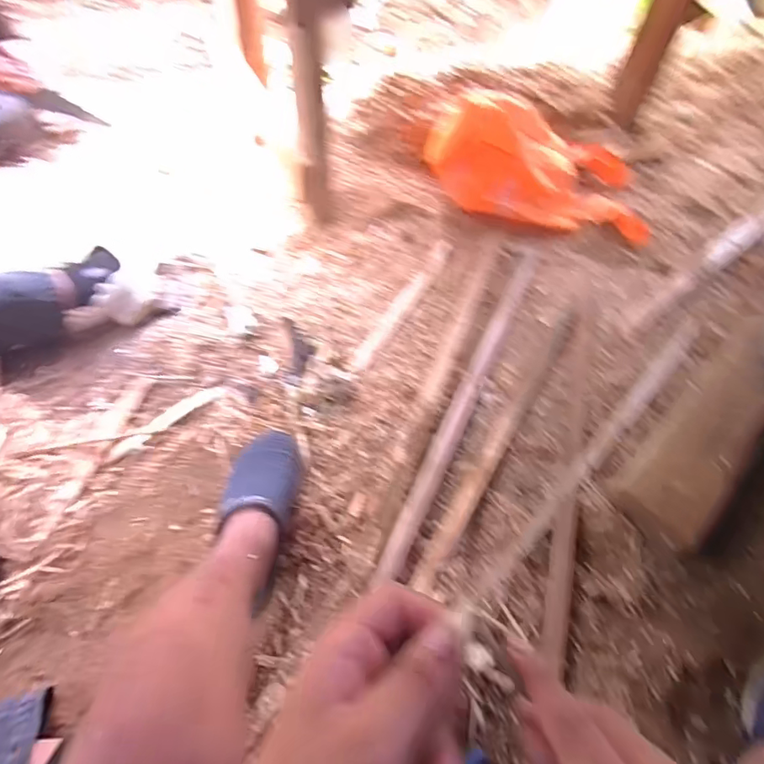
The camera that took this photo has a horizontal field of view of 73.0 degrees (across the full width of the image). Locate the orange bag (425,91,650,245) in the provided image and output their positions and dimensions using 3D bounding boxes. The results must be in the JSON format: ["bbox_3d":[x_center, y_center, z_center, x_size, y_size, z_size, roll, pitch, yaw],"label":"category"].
[{"bbox_3d":[0.359,-0.464,1.137,0.498,0.186,0.304,5,53,-16],"label":"orange bag"}]

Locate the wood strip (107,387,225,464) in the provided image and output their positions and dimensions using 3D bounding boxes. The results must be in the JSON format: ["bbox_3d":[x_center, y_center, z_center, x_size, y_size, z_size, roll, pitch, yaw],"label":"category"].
[{"bbox_3d":[-0.346,0.063,0.830,0.197,0.009,0.033,-36,62,-23],"label":"wood strip"}]

